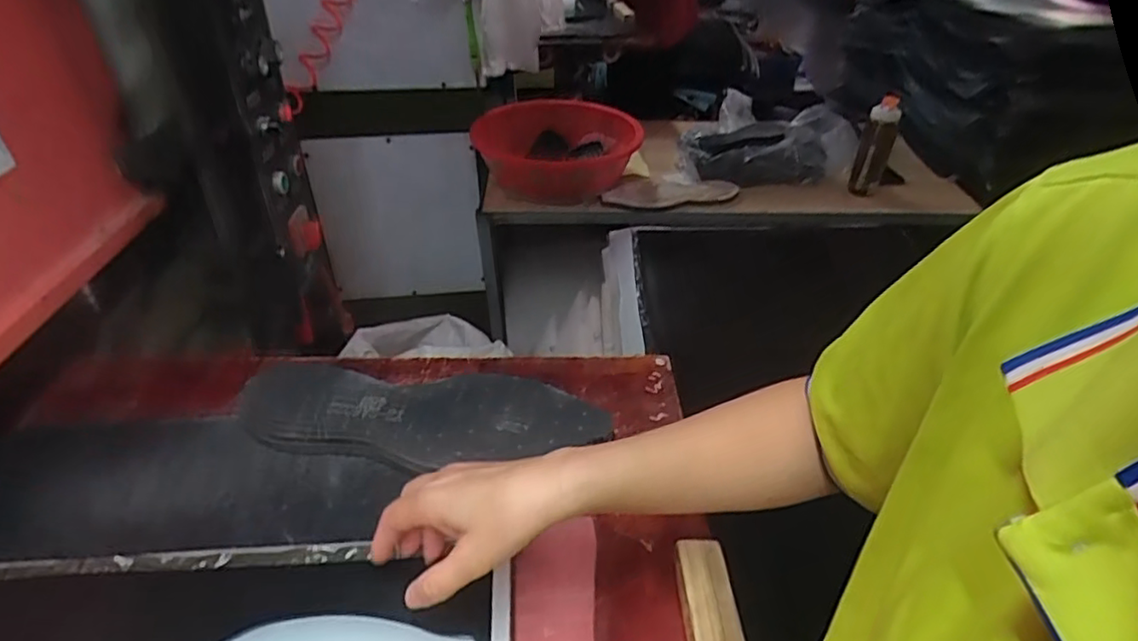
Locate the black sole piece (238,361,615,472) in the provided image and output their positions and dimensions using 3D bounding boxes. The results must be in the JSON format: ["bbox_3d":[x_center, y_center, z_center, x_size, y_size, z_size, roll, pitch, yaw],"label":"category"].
[{"bbox_3d":[-0.140,0.084,0.580,0.340,0.020,0.108,4,38,8],"label":"black sole piece"}]

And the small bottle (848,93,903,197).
[{"bbox_3d":[0.712,-0.398,1.464,0.072,0.229,0.066,20,41,24],"label":"small bottle"}]

